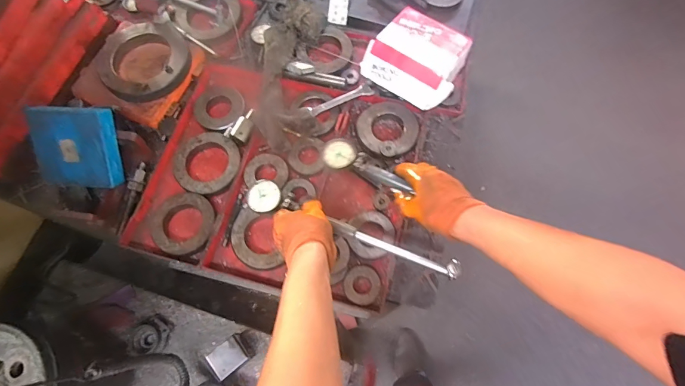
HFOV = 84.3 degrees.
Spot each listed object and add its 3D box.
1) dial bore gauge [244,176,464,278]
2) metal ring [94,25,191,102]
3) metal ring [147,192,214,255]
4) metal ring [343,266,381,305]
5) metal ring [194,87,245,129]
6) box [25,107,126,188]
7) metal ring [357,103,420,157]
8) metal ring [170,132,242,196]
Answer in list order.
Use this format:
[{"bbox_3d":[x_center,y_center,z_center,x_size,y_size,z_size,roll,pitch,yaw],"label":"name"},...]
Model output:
[{"bbox_3d":[0.007,0.057,0.564,0.333,0.022,0.049,22,72,10],"label":"dial bore gauge"},{"bbox_3d":[-0.385,-0.259,0.740,0.168,0.030,0.188,-42,74,-13],"label":"metal ring"},{"bbox_3d":[-0.274,0.053,0.653,0.108,0.031,0.110,-1,69,2],"label":"metal ring"},{"bbox_3d":[0.033,0.151,0.619,0.059,0.005,0.061,-1,69,2],"label":"metal ring"},{"bbox_3d":[-0.240,-0.163,0.728,0.097,0.017,0.086,4,70,4],"label":"metal ring"},{"bbox_3d":[-0.451,-0.075,0.633,0.138,0.030,0.131,1,110,2],"label":"box"},{"bbox_3d":[0.085,-0.124,0.708,0.115,0.024,0.109,-1,69,2],"label":"metal ring"},{"bbox_3d":[-0.251,-0.055,0.685,0.125,0.018,0.114,-1,69,2],"label":"metal ring"}]

